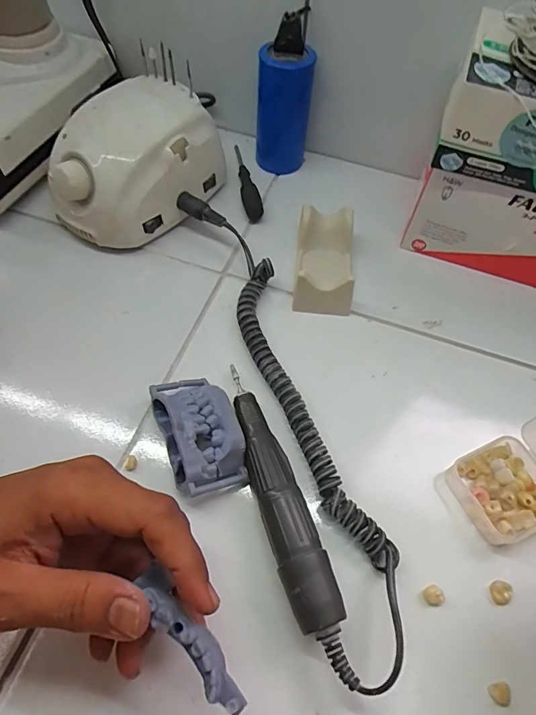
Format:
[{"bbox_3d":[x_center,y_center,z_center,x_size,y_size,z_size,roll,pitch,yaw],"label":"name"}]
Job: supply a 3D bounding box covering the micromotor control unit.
[{"bbox_3d":[-0.116,-0.163,0.375,0.091,0.084,0.140,34,63,16],"label":"micromotor control unit"}]

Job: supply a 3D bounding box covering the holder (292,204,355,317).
[{"bbox_3d":[0.047,-0.081,0.365,0.046,0.033,0.088,4,56,3],"label":"holder"}]

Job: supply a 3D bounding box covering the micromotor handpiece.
[{"bbox_3d":[0.008,0.090,0.264,0.027,0.031,0.180,-17,57,-11],"label":"micromotor handpiece"}]

